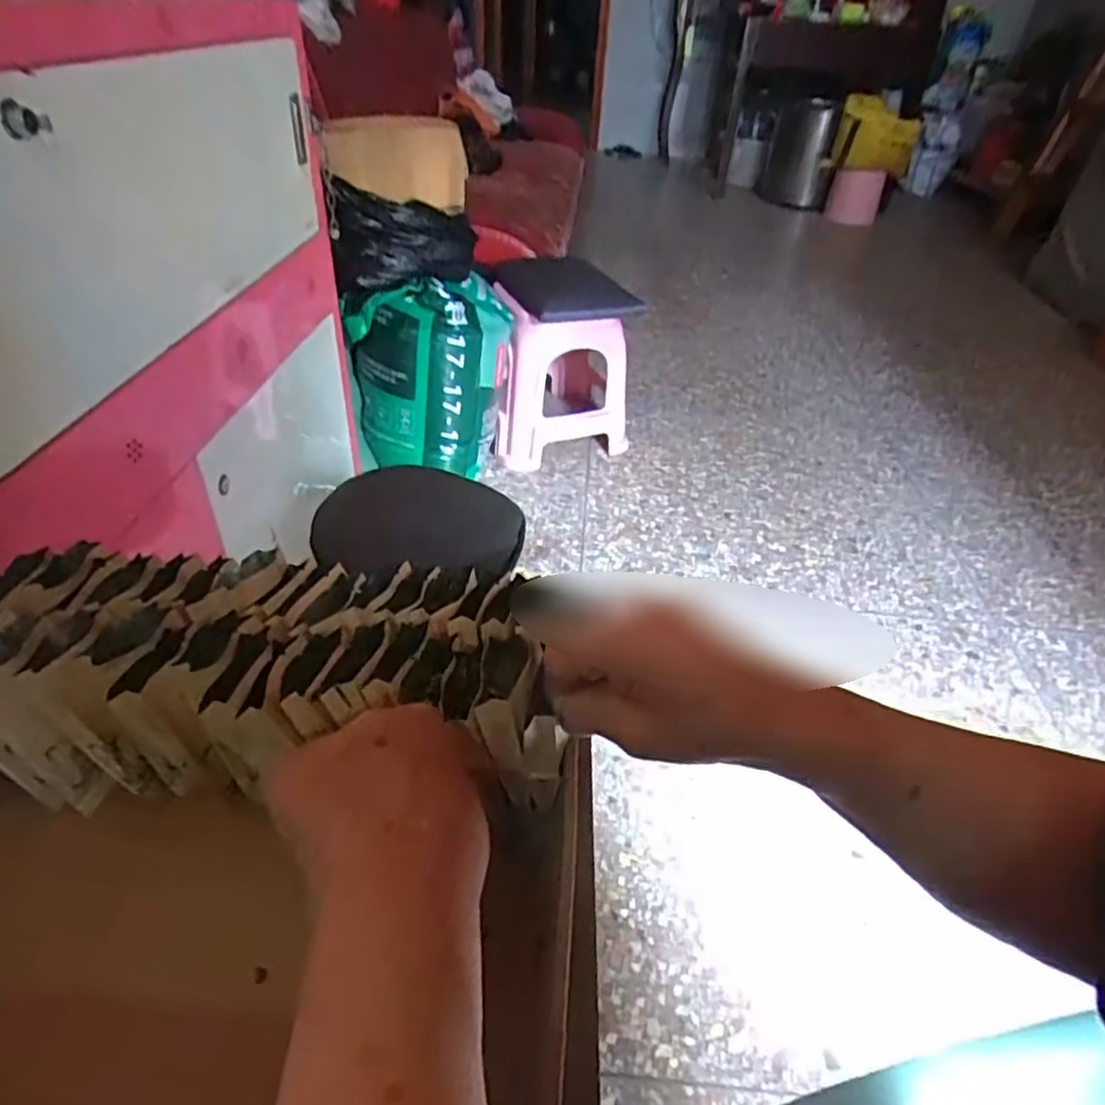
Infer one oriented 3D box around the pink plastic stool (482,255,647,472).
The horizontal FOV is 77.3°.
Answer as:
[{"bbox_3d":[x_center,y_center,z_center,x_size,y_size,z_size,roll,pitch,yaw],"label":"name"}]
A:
[{"bbox_3d":[0.017,-0.487,1.754,0.340,0.401,0.375,-3,38,-10],"label":"pink plastic stool"}]

